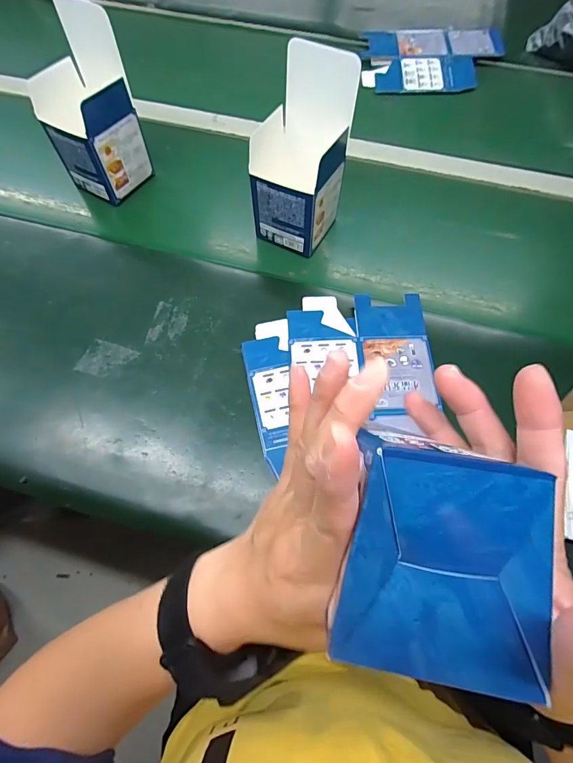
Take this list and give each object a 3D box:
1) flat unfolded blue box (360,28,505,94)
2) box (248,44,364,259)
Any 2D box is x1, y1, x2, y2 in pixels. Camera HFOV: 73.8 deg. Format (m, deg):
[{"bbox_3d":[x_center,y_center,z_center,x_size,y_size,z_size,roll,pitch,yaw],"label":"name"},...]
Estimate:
[{"bbox_3d":[0.251,-0.553,0.653,0.240,0.017,0.149,-4,68,1],"label":"flat unfolded blue box"},{"bbox_3d":[0.014,-0.254,0.440,0.092,0.173,0.106,24,71,11],"label":"box"}]

